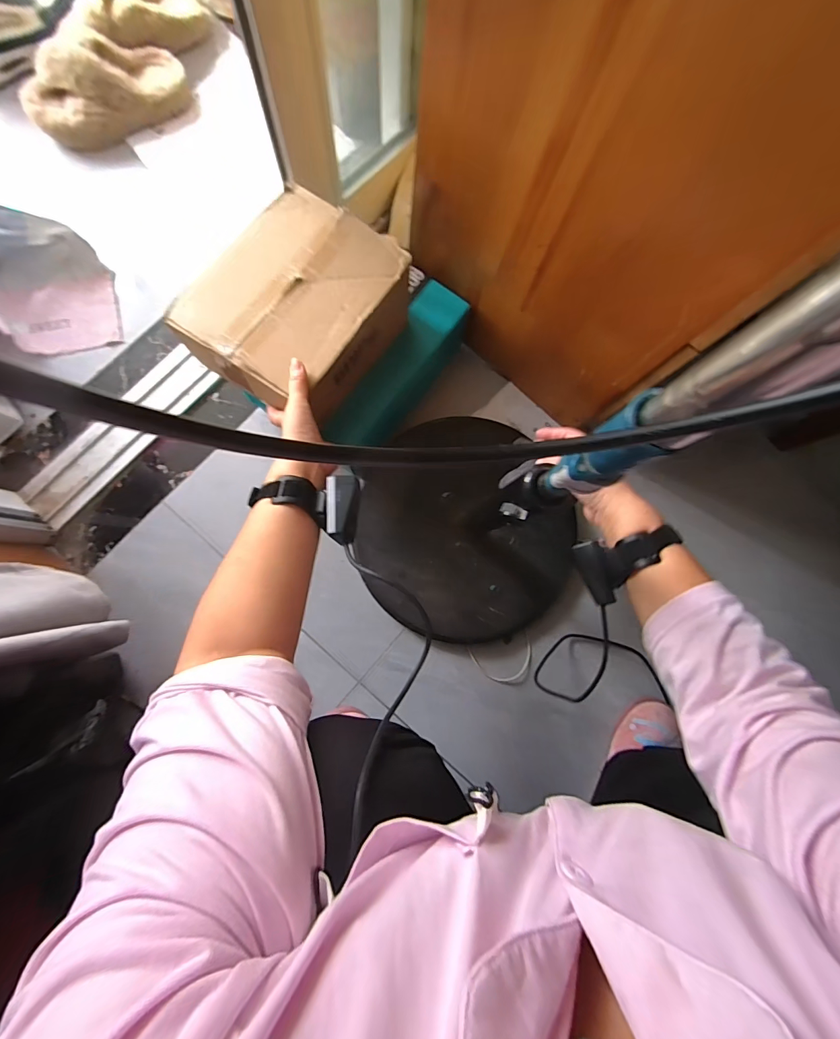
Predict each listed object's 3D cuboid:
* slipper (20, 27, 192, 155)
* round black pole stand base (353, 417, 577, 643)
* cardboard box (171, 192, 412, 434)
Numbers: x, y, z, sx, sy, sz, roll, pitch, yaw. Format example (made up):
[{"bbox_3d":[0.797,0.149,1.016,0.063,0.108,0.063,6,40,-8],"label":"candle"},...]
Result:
[{"bbox_3d":[-0.579,-0.797,0.741,0.281,0.101,0.137,-32,86,-8],"label":"slipper"},{"bbox_3d":[0.070,0.024,0.659,0.329,0.069,0.350,1,82,-5],"label":"round black pole stand base"},{"bbox_3d":[-0.160,-0.278,0.536,0.208,0.108,0.248,36,81,1],"label":"cardboard box"}]

